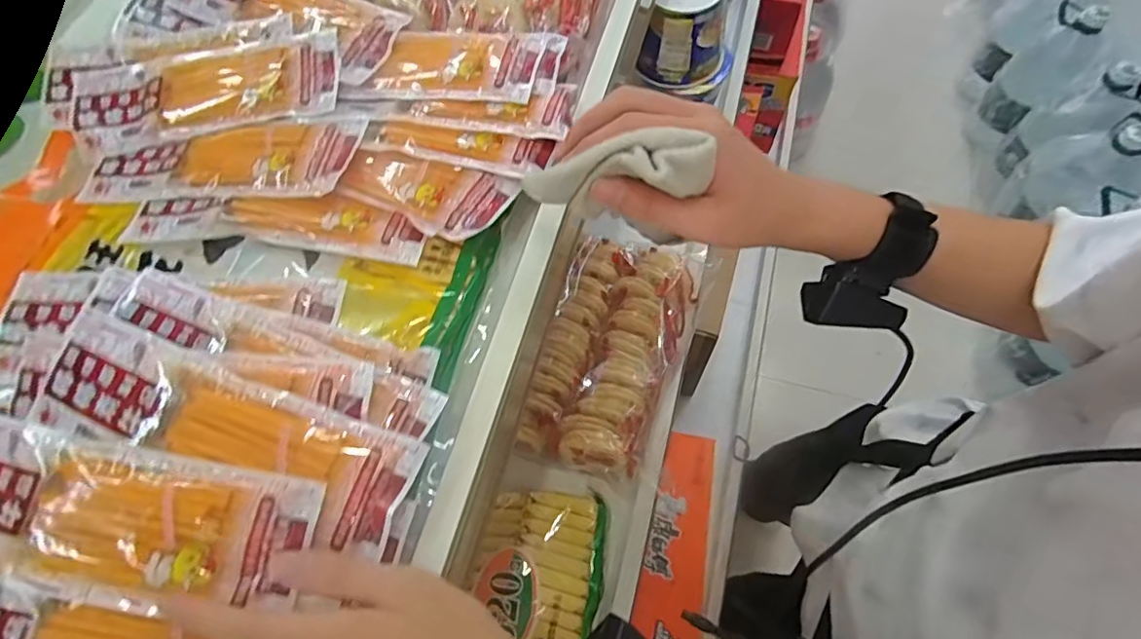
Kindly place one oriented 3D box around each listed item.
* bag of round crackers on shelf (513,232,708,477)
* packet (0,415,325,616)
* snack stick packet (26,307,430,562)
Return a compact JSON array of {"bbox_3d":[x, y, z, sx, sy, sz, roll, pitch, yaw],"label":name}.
[{"bbox_3d":[0.047,0.026,0.644,0.153,0.061,0.278,16,66,11],"label":"bag of round crackers on shelf"},{"bbox_3d":[-0.255,0.106,0.302,0.223,0.025,0.073,9,65,8],"label":"packet"},{"bbox_3d":[-0.202,0.063,0.322,0.227,0.021,0.065,21,74,2],"label":"snack stick packet"}]

